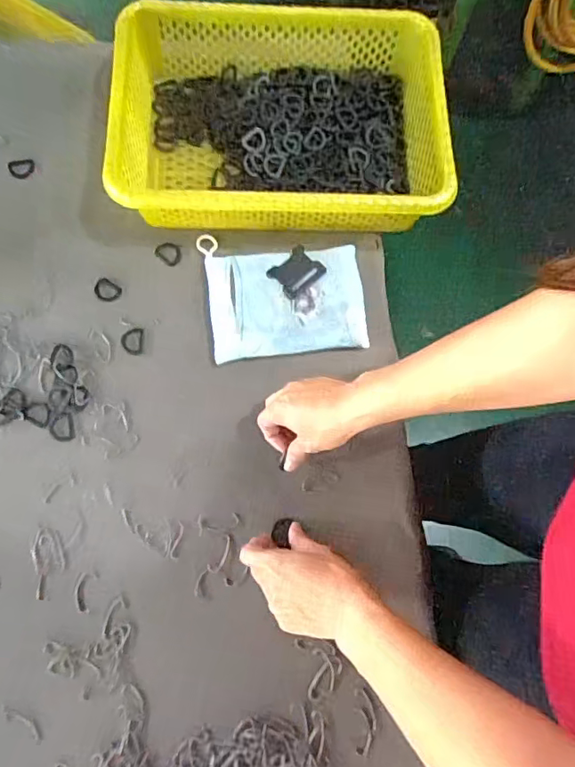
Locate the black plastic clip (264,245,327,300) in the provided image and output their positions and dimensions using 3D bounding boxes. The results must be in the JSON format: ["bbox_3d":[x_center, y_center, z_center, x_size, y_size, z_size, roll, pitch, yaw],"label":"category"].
[{"bbox_3d":[0.010,-0.119,0.557,0.053,0.004,0.043,-43,82,-14],"label":"black plastic clip"}]

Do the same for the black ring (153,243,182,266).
[{"bbox_3d":[-0.132,-0.145,0.584,0.033,0.005,0.025,41,77,8],"label":"black ring"}]

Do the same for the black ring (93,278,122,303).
[{"bbox_3d":[-0.196,-0.101,0.566,0.031,0.004,0.024,33,76,7],"label":"black ring"}]

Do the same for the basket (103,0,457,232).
[{"bbox_3d":[-0.007,-0.286,0.580,0.342,0.087,0.245,-1,75,-2],"label":"basket"}]

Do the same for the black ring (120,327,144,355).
[{"bbox_3d":[-0.164,-0.045,0.552,0.024,0.004,0.029,0,75,-2],"label":"black ring"}]

